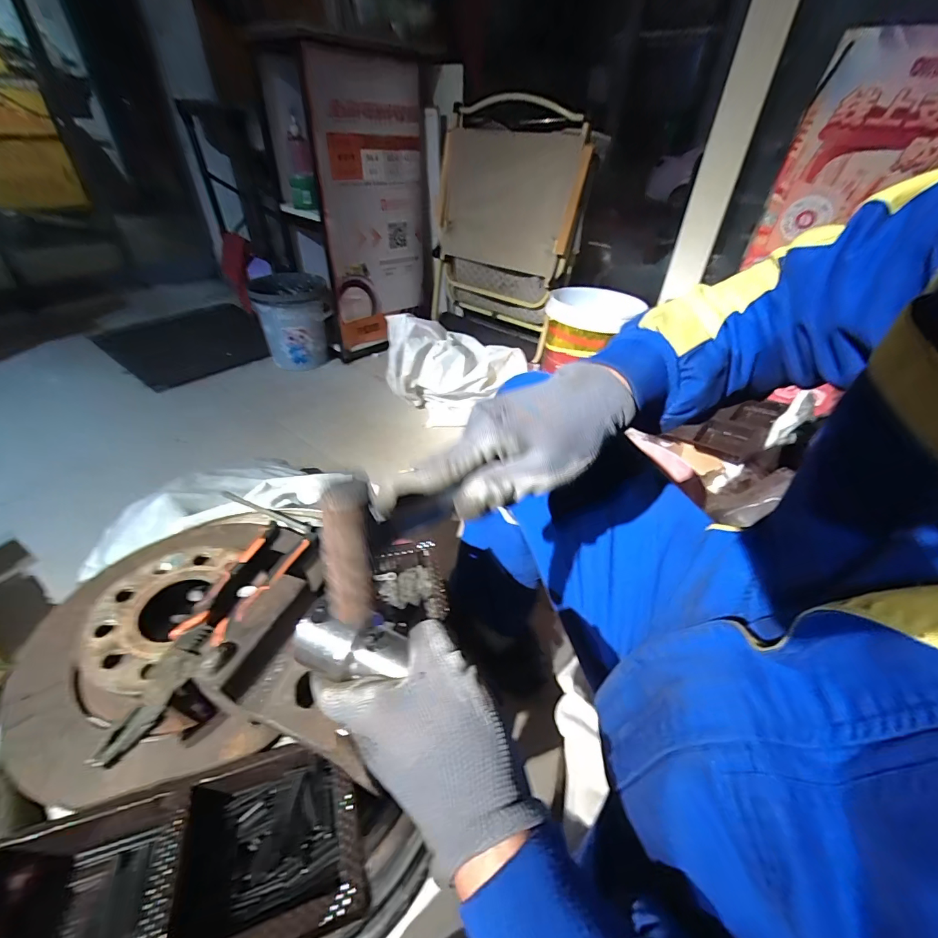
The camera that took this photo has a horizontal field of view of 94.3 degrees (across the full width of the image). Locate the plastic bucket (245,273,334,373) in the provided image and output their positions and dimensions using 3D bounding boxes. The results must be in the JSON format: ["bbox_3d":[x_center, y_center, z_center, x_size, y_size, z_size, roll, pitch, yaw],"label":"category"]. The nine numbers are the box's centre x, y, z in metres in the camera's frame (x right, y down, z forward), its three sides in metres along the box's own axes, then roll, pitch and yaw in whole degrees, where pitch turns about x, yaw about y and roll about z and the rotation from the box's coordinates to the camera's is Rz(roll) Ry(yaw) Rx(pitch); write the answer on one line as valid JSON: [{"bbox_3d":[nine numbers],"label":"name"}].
[{"bbox_3d":[-0.655,-0.559,1.652,0.262,0.281,0.236,-9,40,-15],"label":"plastic bucket"}]

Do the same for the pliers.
[{"bbox_3d":[-0.221,0.134,0.372,0.065,0.031,0.208,12,39,11],"label":"pliers"}]

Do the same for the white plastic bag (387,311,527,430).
[{"bbox_3d":[-0.032,-0.296,1.329,0.405,0.299,0.188,-10,40,-16],"label":"white plastic bag"}]

